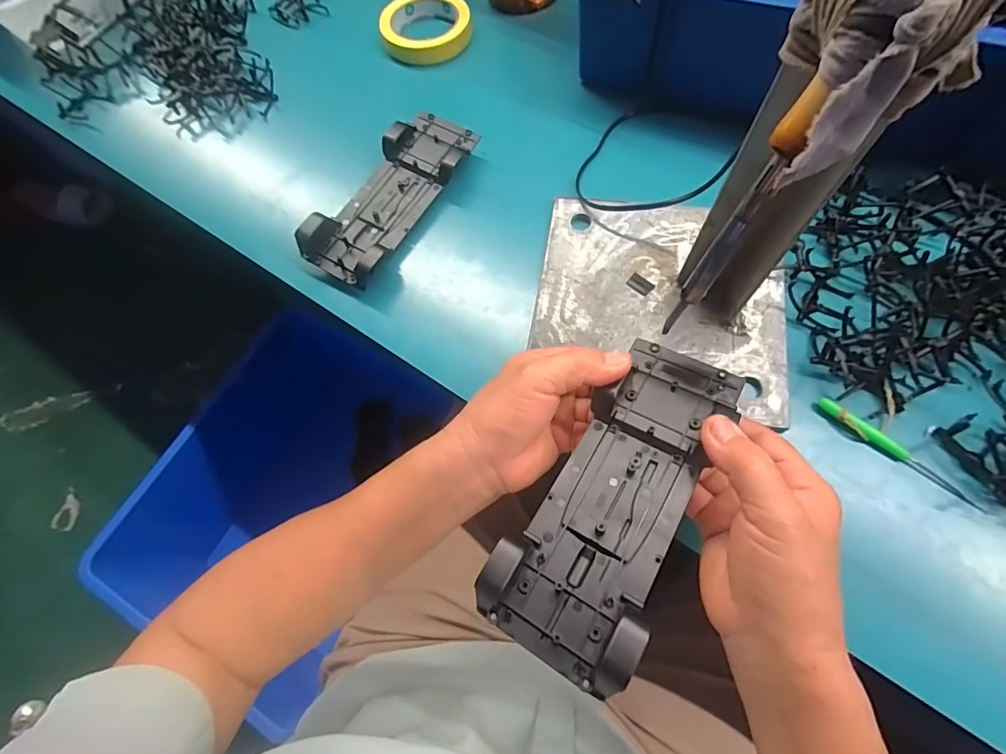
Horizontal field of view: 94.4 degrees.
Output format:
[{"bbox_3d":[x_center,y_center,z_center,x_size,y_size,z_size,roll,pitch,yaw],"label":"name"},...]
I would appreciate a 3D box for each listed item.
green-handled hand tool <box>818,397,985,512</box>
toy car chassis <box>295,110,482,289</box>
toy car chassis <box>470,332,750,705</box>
[{"bbox_3d":[0.274,0.052,0.325,0.113,0.015,0.010,37,77,17],"label":"green-handled hand tool"},{"bbox_3d":[-0.099,-0.168,0.431,0.074,0.034,0.191,28,74,15],"label":"toy car chassis"},{"bbox_3d":[0.066,0.058,0.257,0.074,0.027,0.191,30,65,12],"label":"toy car chassis"}]

